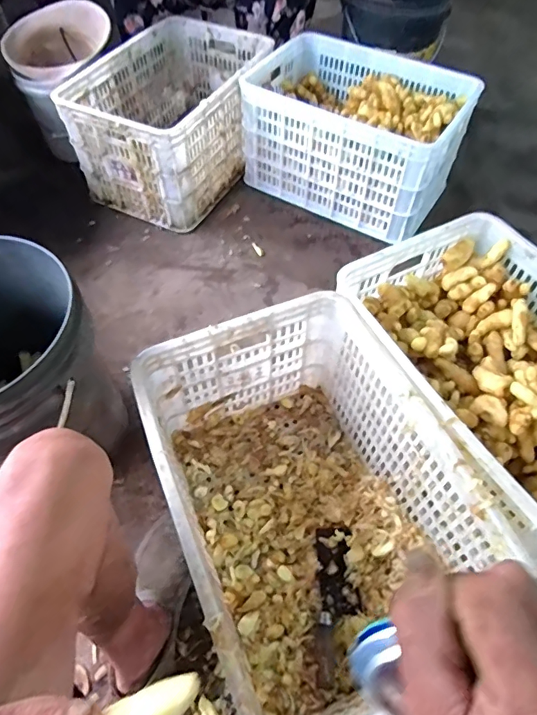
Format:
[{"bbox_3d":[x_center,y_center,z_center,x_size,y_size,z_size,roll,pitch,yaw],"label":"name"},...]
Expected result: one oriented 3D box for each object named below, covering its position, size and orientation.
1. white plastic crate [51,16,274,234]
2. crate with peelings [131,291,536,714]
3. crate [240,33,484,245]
[{"bbox_3d":[-0.256,-0.671,1.311,0.369,0.277,0.550,22,58,14],"label":"white plastic crate"},{"bbox_3d":[0.059,0.217,0.710,0.364,0.309,0.509,-18,57,-12],"label":"crate with peelings"},{"bbox_3d":[0.237,-0.619,1.292,0.538,0.273,0.394,28,60,18],"label":"crate"}]

